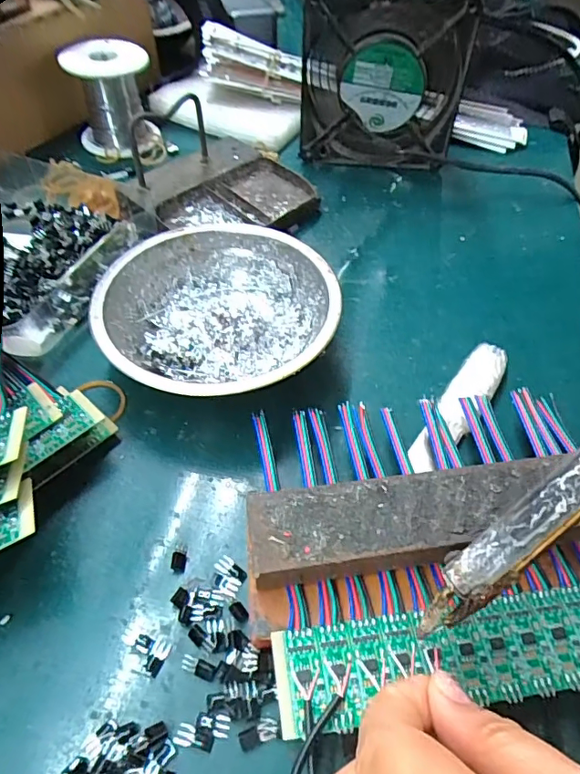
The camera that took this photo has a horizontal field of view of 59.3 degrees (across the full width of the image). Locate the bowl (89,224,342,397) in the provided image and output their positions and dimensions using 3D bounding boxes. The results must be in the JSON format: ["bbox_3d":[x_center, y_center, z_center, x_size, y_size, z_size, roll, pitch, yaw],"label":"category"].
[{"bbox_3d":[-0.039,-0.038,0.284,0.123,0.039,0.126,1,52,-1],"label":"bowl"}]

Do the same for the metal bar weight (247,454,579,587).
[{"bbox_3d":[0.078,0.052,0.208,0.186,0.022,0.035,-6,52,-7],"label":"metal bar weight"}]

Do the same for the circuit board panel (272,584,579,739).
[{"bbox_3d":[0.077,0.095,0.187,0.163,0.004,0.034,-5,53,-6],"label":"circuit board panel"}]

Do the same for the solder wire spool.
[{"bbox_3d":[-0.150,-0.245,0.430,0.064,0.067,0.061,-23,57,-20],"label":"solder wire spool"}]

